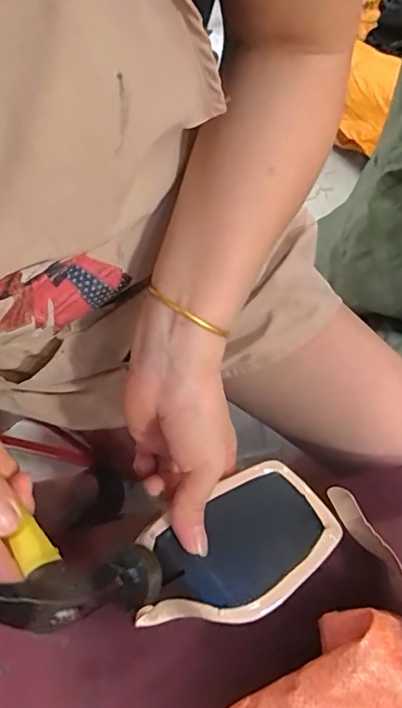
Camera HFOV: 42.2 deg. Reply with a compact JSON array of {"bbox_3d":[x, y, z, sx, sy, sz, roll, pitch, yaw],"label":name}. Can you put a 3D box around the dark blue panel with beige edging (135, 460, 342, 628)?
[{"bbox_3d":[0.020,0.126,0.333,0.133,0.022,0.077,-28,74,-8],"label":"dark blue panel with beige edging"}]

